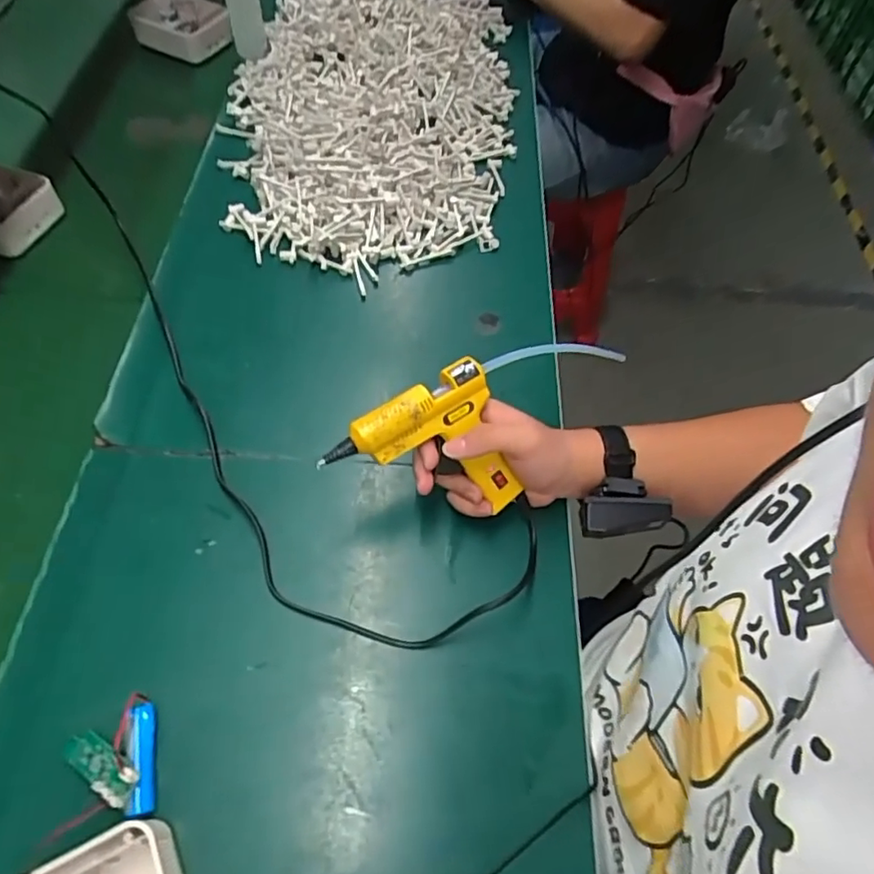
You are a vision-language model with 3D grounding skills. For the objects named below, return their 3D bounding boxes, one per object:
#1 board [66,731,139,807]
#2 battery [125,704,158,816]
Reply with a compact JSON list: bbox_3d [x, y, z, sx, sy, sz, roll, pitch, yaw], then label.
[{"bbox_3d":[-0.229,0.222,0.407,0.067,0.012,0.022,18,58,31],"label":"board"},{"bbox_3d":[-0.202,0.220,0.412,0.015,0.020,0.068,-10,61,-9],"label":"battery"}]

